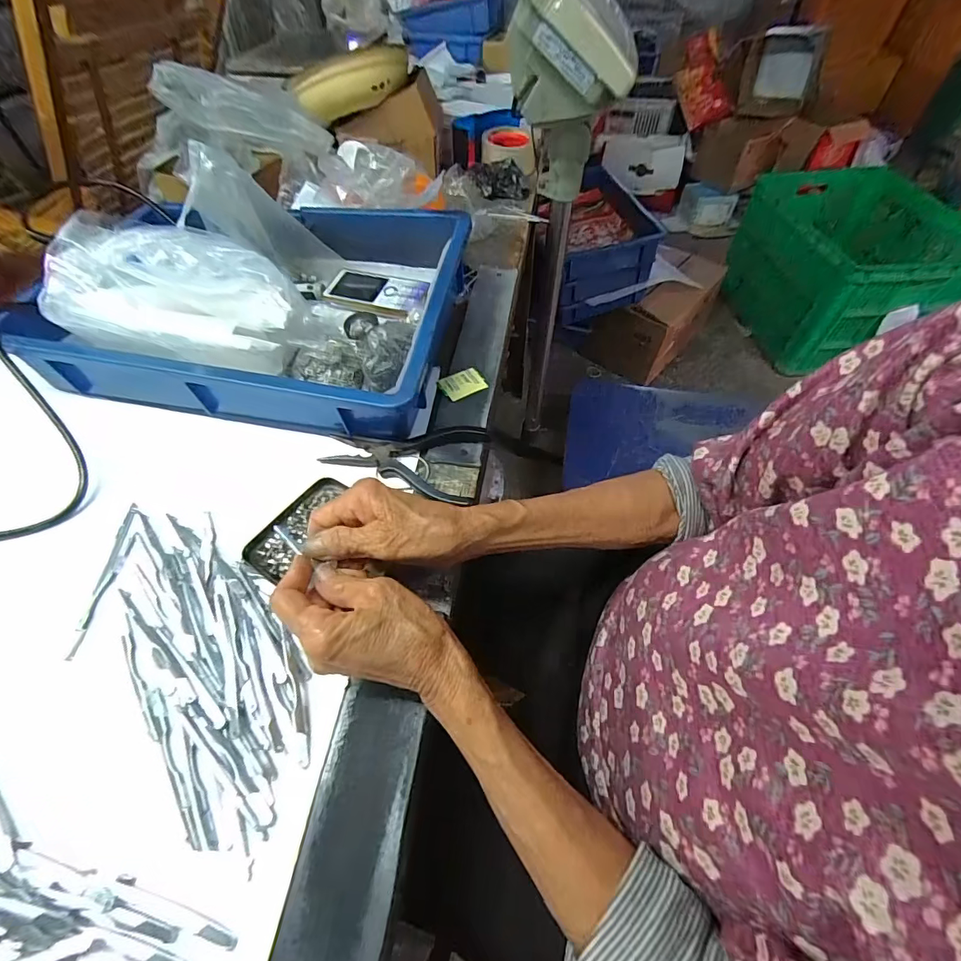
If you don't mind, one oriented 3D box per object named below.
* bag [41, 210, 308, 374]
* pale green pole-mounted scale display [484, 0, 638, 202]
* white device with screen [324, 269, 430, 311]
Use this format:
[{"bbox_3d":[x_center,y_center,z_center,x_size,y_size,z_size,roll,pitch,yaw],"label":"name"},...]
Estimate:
[{"bbox_3d":[-0.279,-0.175,0.424,0.200,0.110,0.076,-5,55,-2],"label":"bag"},{"bbox_3d":[0.098,-0.492,0.577,0.146,0.238,0.149,-2,55,0],"label":"pale green pole-mounted scale display"},{"bbox_3d":[-0.118,-0.223,0.527,0.143,0.019,0.058,22,58,16],"label":"white device with screen"}]

